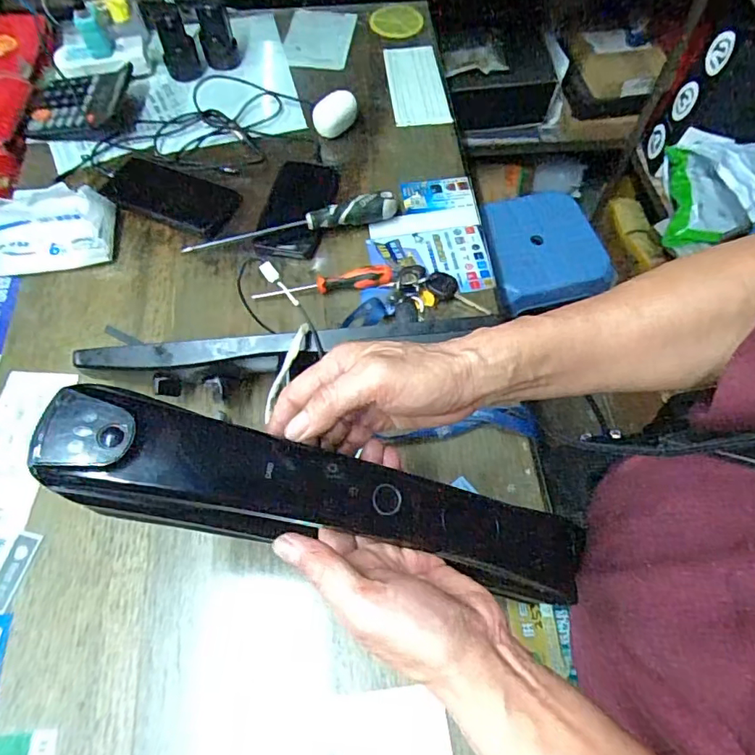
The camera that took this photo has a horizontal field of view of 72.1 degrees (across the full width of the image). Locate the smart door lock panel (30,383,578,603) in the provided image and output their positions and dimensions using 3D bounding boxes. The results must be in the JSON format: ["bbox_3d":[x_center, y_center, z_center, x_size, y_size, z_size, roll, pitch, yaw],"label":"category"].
[{"bbox_3d":[-0.035,0.075,0.325,0.318,0.025,0.065,17,63,-13],"label":"smart door lock panel"}]

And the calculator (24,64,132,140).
[{"bbox_3d":[-0.426,-0.390,0.733,0.142,0.024,0.122,-2,63,0],"label":"calculator"}]

